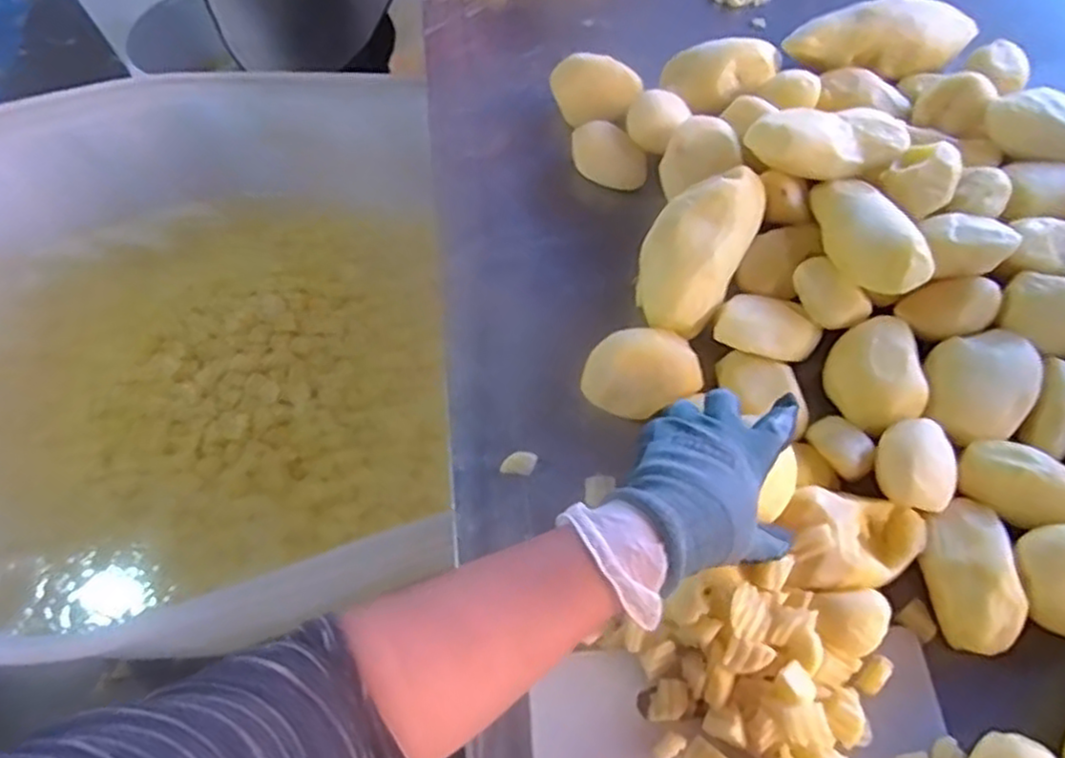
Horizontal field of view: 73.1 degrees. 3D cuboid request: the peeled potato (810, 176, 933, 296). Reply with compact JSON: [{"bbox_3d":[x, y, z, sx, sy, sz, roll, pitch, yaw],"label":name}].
[{"bbox_3d":[0.255,-0.111,0.546,0.042,0.057,0.124,20,47,-36],"label":"peeled potato"}]

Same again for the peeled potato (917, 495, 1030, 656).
[{"bbox_3d":[0.284,0.126,0.468,0.046,0.037,0.095,0,63,3],"label":"peeled potato"}]

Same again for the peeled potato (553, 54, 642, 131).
[{"bbox_3d":[0.059,-0.266,0.676,0.081,0.054,0.050,8,64,7],"label":"peeled potato"}]

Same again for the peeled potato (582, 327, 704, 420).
[{"bbox_3d":[0.081,0.000,0.546,0.080,0.050,0.063,-26,65,-10],"label":"peeled potato"}]

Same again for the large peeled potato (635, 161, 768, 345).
[{"bbox_3d":[0.129,-0.102,0.565,0.073,0.060,0.134,26,90,5],"label":"large peeled potato"}]

